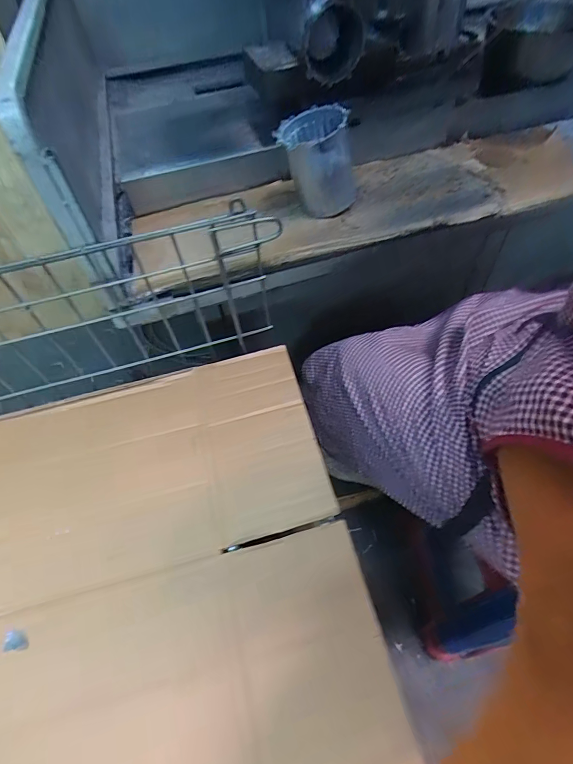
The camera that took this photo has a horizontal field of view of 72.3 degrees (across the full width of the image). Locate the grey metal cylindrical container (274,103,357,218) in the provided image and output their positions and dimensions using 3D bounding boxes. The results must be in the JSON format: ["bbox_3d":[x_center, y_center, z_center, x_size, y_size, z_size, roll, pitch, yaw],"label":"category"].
[{"bbox_3d":[0.046,-0.320,0.573,0.090,0.126,0.095,-2,56,3],"label":"grey metal cylindrical container"}]

